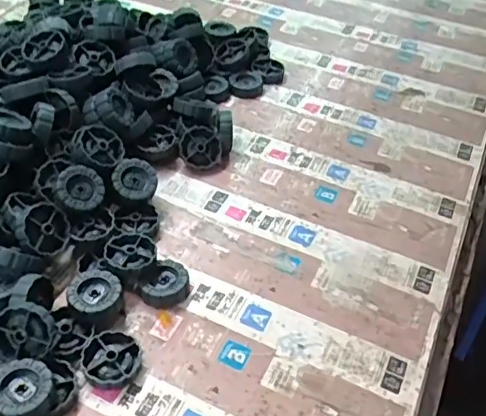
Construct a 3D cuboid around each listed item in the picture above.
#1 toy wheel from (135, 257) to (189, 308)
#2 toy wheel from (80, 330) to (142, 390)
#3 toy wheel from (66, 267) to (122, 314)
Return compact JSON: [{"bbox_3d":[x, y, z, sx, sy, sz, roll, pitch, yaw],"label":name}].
[{"bbox_3d":[-0.058,0.058,0.425,0.035,0.012,0.037,3,47,-3],"label":"toy wheel"},{"bbox_3d":[-0.089,0.103,0.377,0.036,0.012,0.037,3,47,-3],"label":"toy wheel"},{"bbox_3d":[-0.106,0.062,0.402,0.035,0.016,0.036,3,47,-3],"label":"toy wheel"}]

